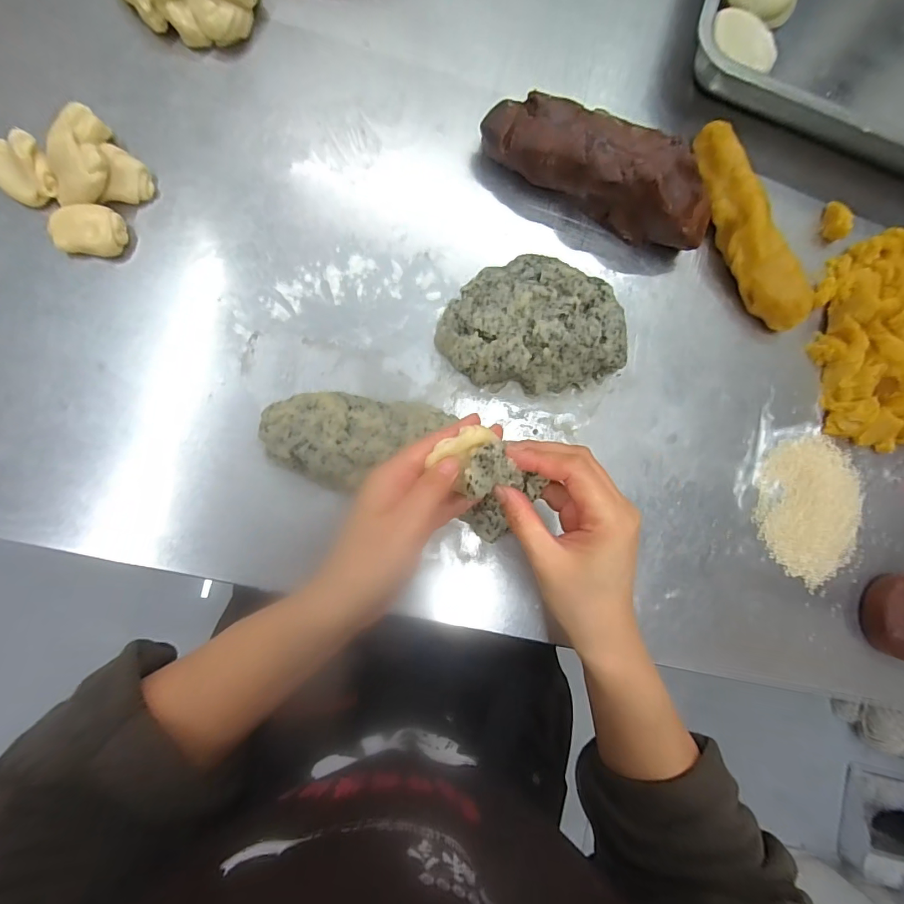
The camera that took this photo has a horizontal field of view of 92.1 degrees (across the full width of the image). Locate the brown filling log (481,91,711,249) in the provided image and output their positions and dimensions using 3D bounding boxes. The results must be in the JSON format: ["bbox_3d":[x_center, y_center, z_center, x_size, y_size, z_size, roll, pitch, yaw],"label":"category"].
[{"bbox_3d":[0.121,-0.228,0.355,0.197,0.054,0.056,25,83,-5],"label":"brown filling log"}]

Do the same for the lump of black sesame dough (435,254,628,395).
[{"bbox_3d":[0.068,-0.104,0.345,0.152,0.040,0.105,6,85,-7],"label":"lump of black sesame dough"}]

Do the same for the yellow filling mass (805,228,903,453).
[{"bbox_3d":[0.384,-0.104,0.384,0.116,0.039,0.198,6,85,-7],"label":"yellow filling mass"}]

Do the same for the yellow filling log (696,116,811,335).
[{"bbox_3d":[0.249,-0.191,0.374,0.043,0.041,0.187,-25,89,-9],"label":"yellow filling log"}]

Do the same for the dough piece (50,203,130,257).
[{"bbox_3d":[-0.262,-0.160,0.315,0.046,0.017,0.032,4,85,-7],"label":"dough piece"}]

